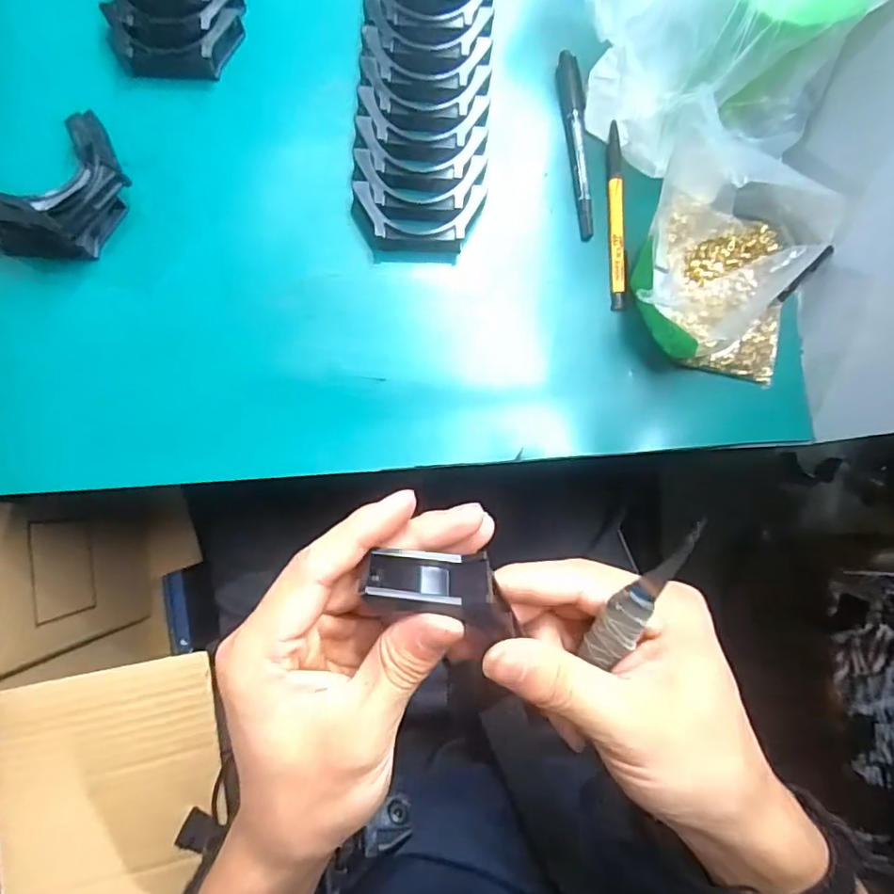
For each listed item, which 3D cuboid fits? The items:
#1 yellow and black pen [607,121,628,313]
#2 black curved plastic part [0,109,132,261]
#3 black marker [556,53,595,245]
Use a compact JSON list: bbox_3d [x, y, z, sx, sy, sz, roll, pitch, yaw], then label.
[{"bbox_3d":[0.124,-0.169,0.423,0.013,0.007,0.138,0,84,-3],"label":"yellow and black pen"},{"bbox_3d":[-0.261,-0.165,0.385,0.110,0.045,0.073,-42,88,-6],"label":"black curved plastic part"},{"bbox_3d":[0.097,-0.221,0.424,0.017,0.011,0.138,-7,85,-4],"label":"black marker"}]

